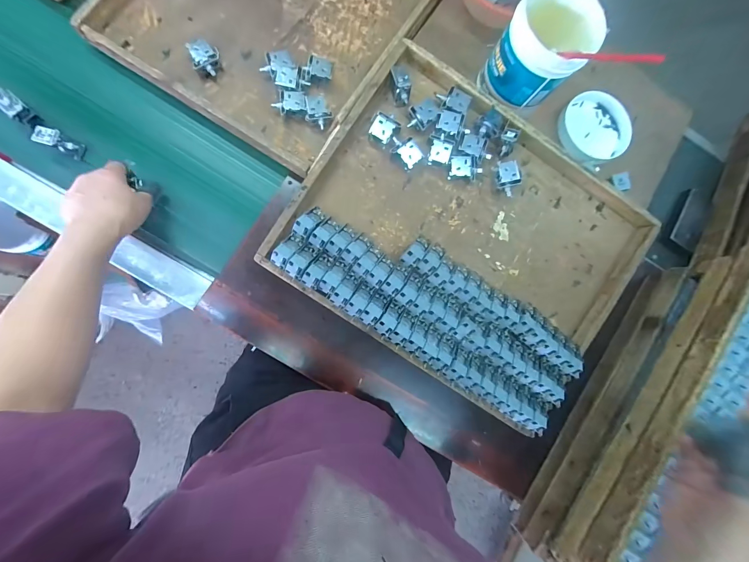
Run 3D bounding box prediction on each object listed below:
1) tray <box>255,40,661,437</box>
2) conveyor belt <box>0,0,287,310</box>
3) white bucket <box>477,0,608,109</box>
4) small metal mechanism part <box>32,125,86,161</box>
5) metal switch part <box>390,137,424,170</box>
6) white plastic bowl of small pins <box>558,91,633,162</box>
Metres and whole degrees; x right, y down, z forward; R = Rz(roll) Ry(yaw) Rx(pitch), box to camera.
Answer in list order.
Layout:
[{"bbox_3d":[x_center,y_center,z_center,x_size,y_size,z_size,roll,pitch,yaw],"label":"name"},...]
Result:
[{"bbox_3d":[0.153,-0.080,0.495,0.498,0.055,0.434,33,81,-4],"label":"tray"},{"bbox_3d":[-0.566,-0.308,0.447,0.893,0.078,0.269,33,81,-4],"label":"conveyor belt"},{"bbox_3d":[0.240,-0.333,0.454,0.114,0.122,0.118,45,80,-2],"label":"white bucket"},{"bbox_3d":[-0.445,-0.196,0.454,0.009,0.056,0.025,10,82,24],"label":"small metal mechanism part"},{"bbox_3d":[0.046,-0.196,0.491,0.032,0.030,0.051,-43,91,-10],"label":"metal switch part"},{"bbox_3d":[0.381,-0.269,0.561,0.127,0.029,0.121,1,84,-8],"label":"white plastic bowl of small pins"}]

